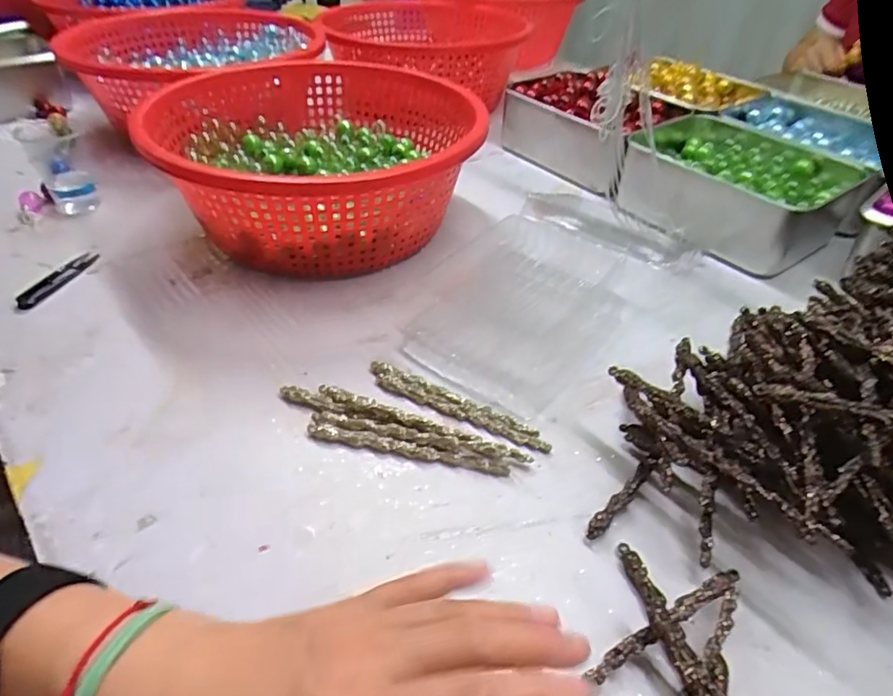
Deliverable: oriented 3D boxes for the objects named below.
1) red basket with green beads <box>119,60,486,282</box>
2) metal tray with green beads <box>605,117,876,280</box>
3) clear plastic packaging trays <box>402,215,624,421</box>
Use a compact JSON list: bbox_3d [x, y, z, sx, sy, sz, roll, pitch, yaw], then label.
[{"bbox_3d":[-0.140,-0.211,0.666,0.349,0.136,0.365,-7,41,-12],"label":"red basket with green beads"},{"bbox_3d":[0.349,-0.200,0.712,0.212,0.083,0.236,-24,47,-28],"label":"metal tray with green beads"},{"bbox_3d":[0.075,-0.042,0.548,0.154,0.039,0.223,24,46,23],"label":"clear plastic packaging trays"}]

